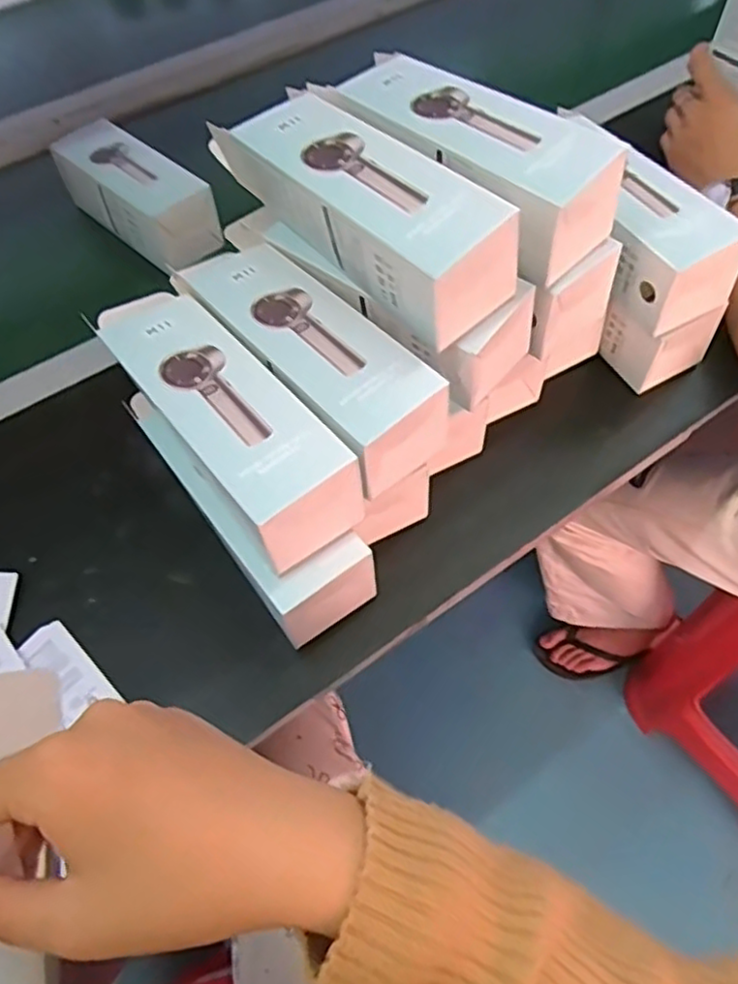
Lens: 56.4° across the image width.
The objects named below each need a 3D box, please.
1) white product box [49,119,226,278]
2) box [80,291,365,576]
[{"bbox_3d":[-0.207,-0.264,0.614,0.061,0.070,0.164,-41,62,-22],"label":"white product box"},{"bbox_3d":[-0.080,-0.038,0.383,0.064,0.065,0.181,-35,60,-19],"label":"box"}]

